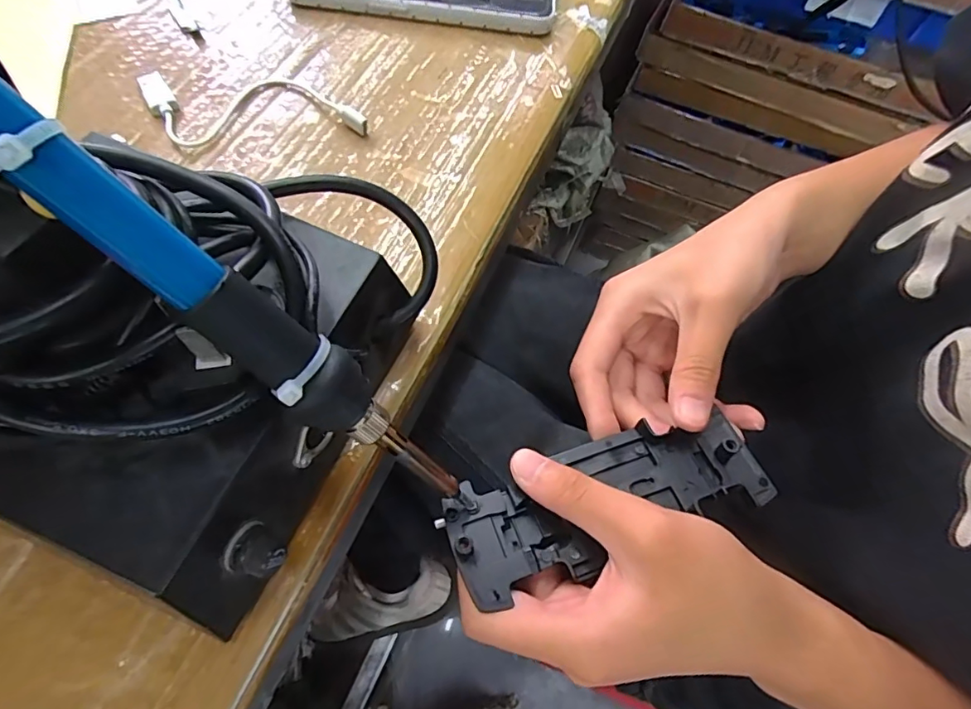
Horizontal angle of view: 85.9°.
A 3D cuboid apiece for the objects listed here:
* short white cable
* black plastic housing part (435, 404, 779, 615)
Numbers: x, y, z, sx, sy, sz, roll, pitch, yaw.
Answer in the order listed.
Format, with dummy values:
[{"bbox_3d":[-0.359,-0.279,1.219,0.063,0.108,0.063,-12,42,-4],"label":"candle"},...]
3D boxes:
[{"bbox_3d":[-0.122,-0.132,0.273,0.111,0.012,0.056,-10,65,-9],"label":"short white cable"},{"bbox_3d":[0.047,0.055,0.203,0.124,0.012,0.044,-16,66,-14],"label":"black plastic housing part"}]

